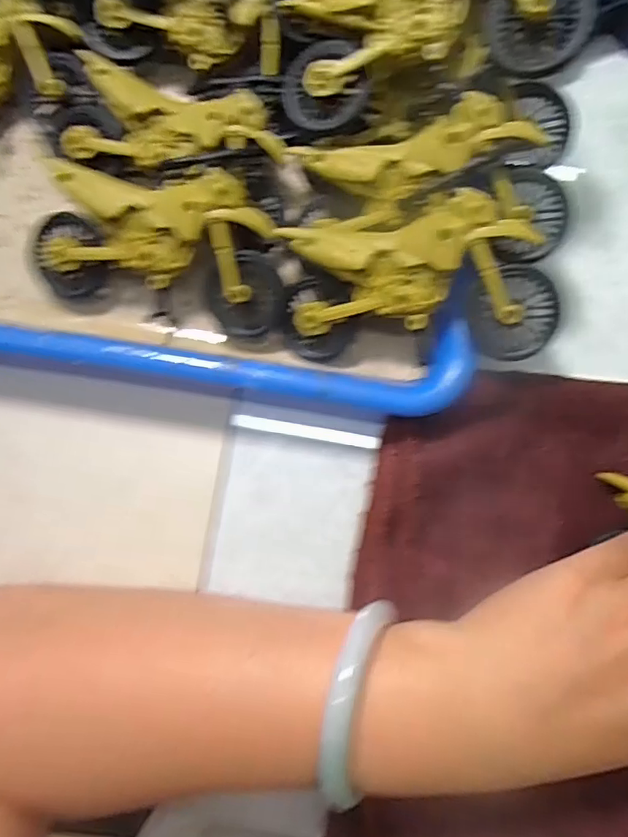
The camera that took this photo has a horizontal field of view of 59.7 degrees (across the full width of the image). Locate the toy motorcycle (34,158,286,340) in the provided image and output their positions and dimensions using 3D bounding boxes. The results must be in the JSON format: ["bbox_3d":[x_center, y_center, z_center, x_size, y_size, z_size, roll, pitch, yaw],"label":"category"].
[{"bbox_3d":[-0.070,-0.078,0.247,0.113,0.040,0.058,12,84,3],"label":"toy motorcycle"}]

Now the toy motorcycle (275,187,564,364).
[{"bbox_3d":[0.040,-0.057,0.230,0.112,0.029,0.056,2,84,19],"label":"toy motorcycle"}]

